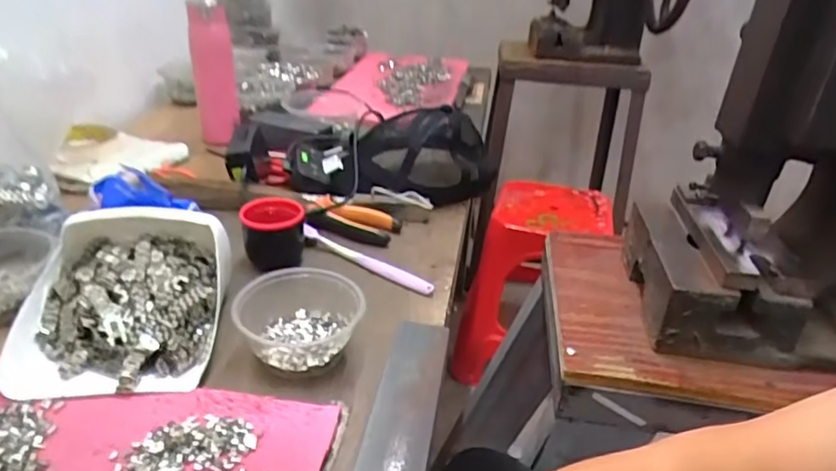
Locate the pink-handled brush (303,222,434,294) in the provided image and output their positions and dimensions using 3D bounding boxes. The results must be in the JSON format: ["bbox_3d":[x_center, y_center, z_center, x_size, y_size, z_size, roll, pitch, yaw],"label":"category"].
[{"bbox_3d":[-0.057,0.024,0.626,0.173,0.015,0.016,23,33,26],"label":"pink-handled brush"}]

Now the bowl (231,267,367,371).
[{"bbox_3d":[-0.102,0.073,0.495,0.109,0.051,0.093,5,29,1],"label":"bowl"}]

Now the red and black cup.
[{"bbox_3d":[-0.156,0.000,0.613,0.064,0.064,0.061,-5,31,-15],"label":"red and black cup"}]

